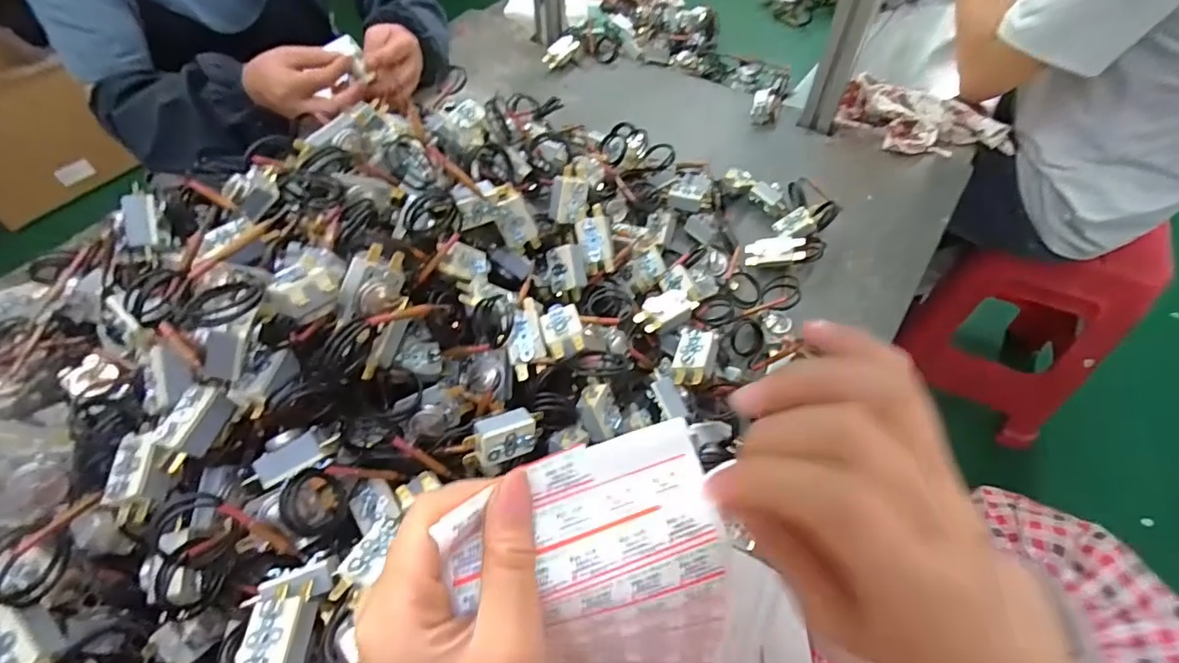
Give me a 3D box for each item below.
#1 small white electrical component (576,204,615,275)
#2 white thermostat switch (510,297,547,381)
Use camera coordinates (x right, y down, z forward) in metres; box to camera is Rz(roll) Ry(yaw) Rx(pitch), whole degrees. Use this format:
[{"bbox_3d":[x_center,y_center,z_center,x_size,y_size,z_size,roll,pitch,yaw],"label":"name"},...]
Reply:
[{"bbox_3d":[0.006,-0.083,0.482,0.031,0.018,0.059,-6,95,1],"label":"small white electrical component"},{"bbox_3d":[-0.045,0.005,0.399,0.026,0.014,0.060,1,80,3],"label":"white thermostat switch"}]

